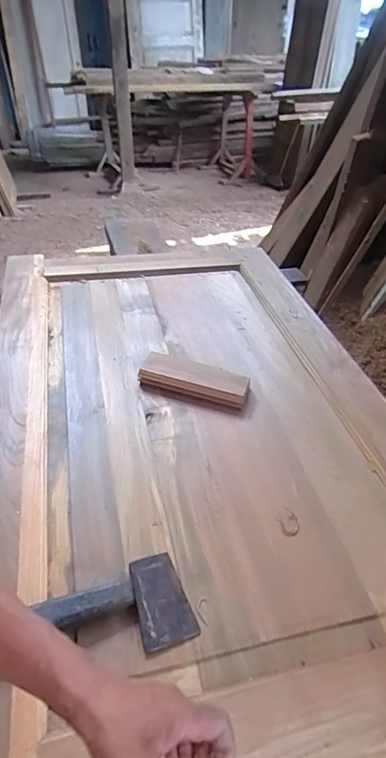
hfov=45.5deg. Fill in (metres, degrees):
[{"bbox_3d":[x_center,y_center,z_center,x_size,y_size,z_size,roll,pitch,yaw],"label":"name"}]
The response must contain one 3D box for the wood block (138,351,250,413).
[{"bbox_3d":[0.003,0.002,0.972,0.231,0.038,0.087,15,41,14],"label":"wood block"}]

